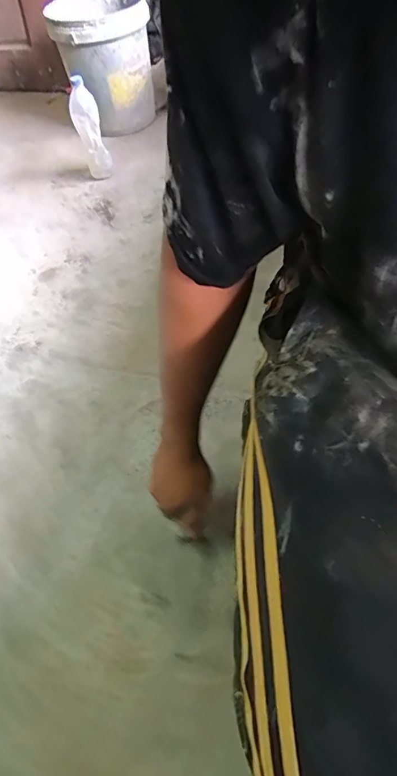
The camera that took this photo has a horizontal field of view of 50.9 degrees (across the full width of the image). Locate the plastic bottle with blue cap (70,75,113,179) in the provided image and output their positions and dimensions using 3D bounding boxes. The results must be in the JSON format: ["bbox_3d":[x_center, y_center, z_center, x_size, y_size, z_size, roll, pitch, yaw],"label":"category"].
[{"bbox_3d":[-0.302,-0.723,1.179,0.077,0.270,0.054,-10,58,-6],"label":"plastic bottle with blue cap"}]

